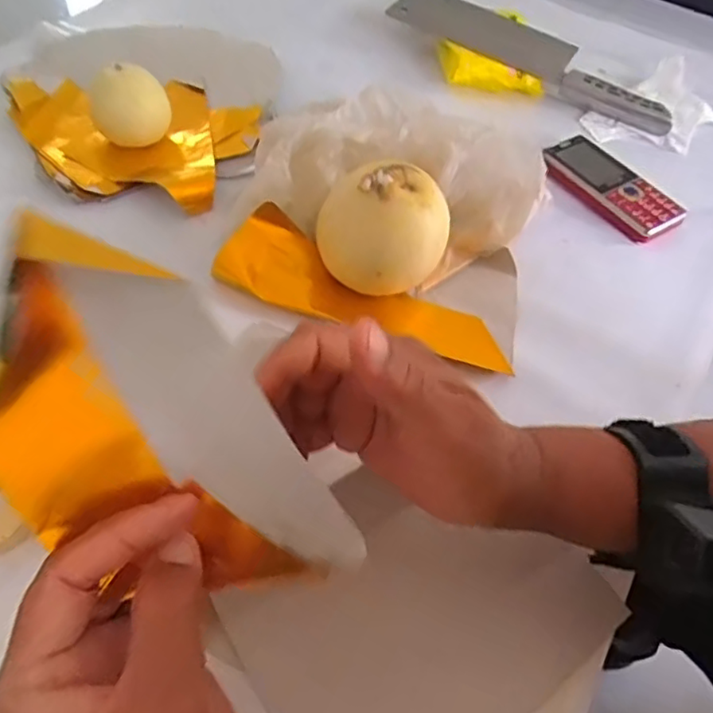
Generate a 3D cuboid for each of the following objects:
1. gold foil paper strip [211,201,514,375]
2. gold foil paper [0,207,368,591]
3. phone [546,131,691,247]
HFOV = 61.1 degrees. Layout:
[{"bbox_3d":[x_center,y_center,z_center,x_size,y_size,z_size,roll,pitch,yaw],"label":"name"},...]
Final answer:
[{"bbox_3d":[0.004,-0.043,0.402,0.201,0.036,0.055,23,55,11],"label":"gold foil paper strip"},{"bbox_3d":[-0.069,0.033,0.198,0.086,0.147,0.016,-30,18,3],"label":"gold foil paper"},{"bbox_3d":[0.203,-0.136,0.489,0.047,0.022,0.113,-33,65,-23],"label":"phone"}]

